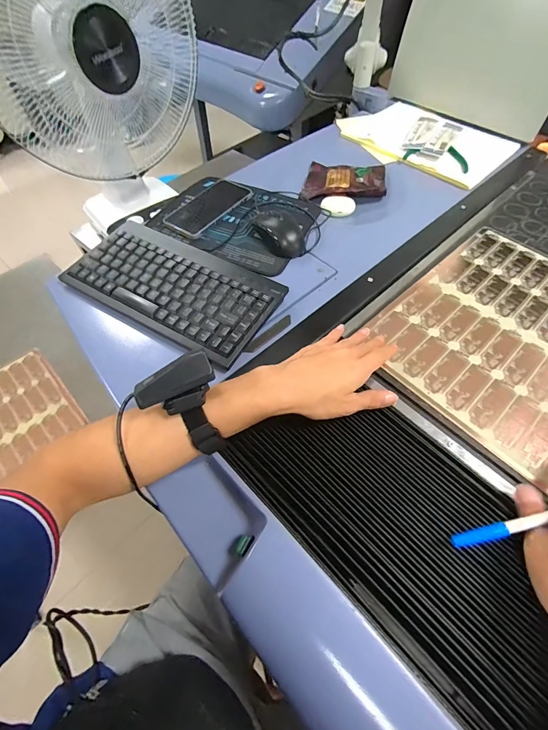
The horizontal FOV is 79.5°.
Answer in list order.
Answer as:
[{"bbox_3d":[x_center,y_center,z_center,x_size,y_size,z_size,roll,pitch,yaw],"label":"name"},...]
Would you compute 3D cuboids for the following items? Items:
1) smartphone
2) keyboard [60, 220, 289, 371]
[{"bbox_3d":[-0.113,-0.278,0.577,0.082,0.011,0.166,34,64,19],"label":"smartphone"},{"bbox_3d":[-0.140,-0.112,0.463,0.286,0.030,0.149,27,62,15],"label":"keyboard"}]

